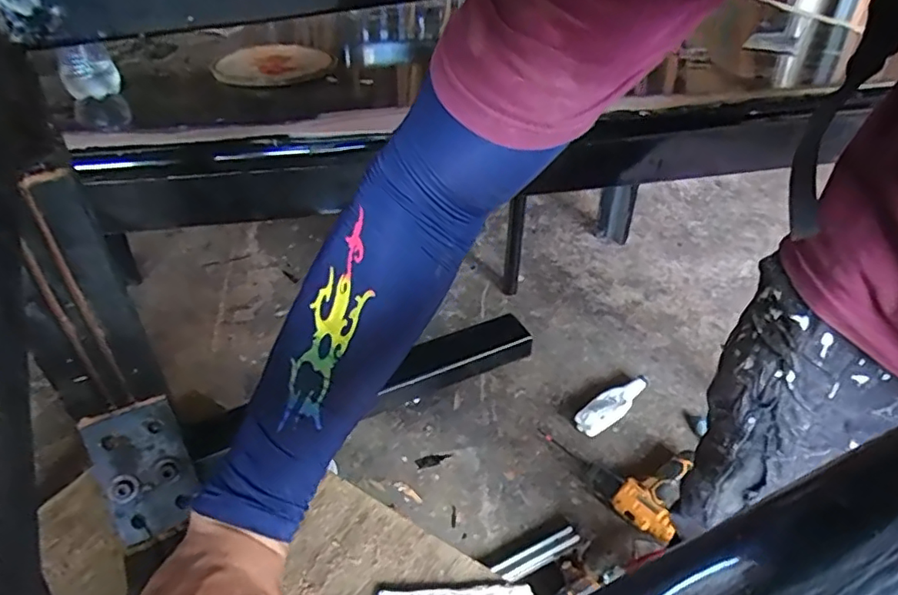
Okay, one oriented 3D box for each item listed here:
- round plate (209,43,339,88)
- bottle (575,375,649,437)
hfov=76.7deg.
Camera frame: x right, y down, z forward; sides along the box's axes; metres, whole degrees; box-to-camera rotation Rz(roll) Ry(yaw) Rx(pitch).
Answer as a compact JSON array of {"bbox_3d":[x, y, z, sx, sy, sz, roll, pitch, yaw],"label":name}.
[{"bbox_3d":[-0.213,-0.294,0.714,0.115,0.022,0.136,24,43,30],"label":"round plate"},{"bbox_3d":[0.358,0.230,1.228,0.212,0.040,0.064,-29,45,-33],"label":"bottle"}]

